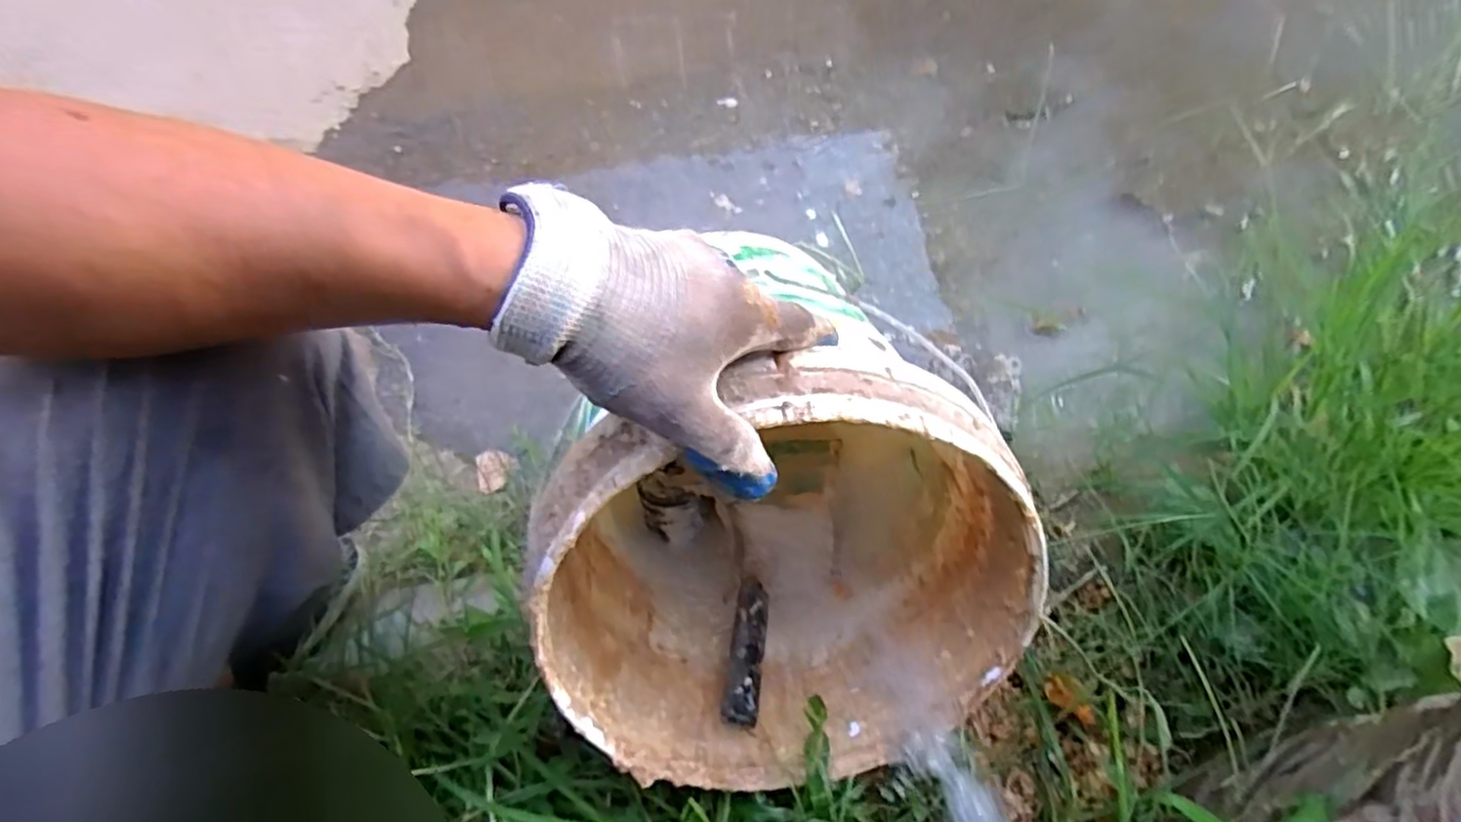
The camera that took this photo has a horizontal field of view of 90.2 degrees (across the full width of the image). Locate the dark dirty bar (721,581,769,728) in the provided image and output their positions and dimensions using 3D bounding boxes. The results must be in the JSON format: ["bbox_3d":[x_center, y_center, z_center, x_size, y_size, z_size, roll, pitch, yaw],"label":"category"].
[{"bbox_3d":[0.012,0.169,0.517,0.023,0.013,0.105,6,49,4],"label":"dark dirty bar"}]

